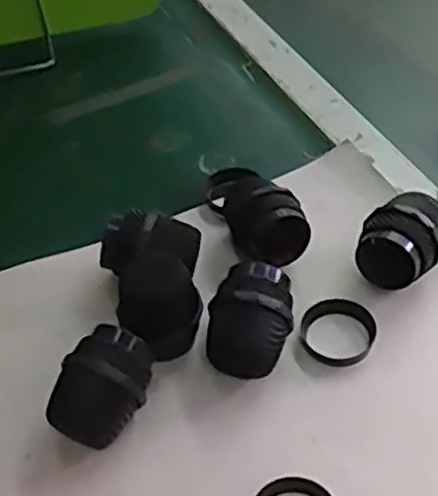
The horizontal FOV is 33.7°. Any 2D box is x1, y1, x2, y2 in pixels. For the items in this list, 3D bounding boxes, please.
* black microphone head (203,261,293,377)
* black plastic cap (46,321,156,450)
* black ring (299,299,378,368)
[{"bbox_3d":[0.018,0.042,0.418,0.045,0.049,0.054,2,47,7],"label":"black microphone head"},{"bbox_3d":[-0.063,0.077,0.396,0.042,0.051,0.055,21,52,23],"label":"black plastic cap"},{"bbox_3d":[0.071,0.049,0.434,0.044,0.016,0.042,-3,46,3],"label":"black ring"}]

